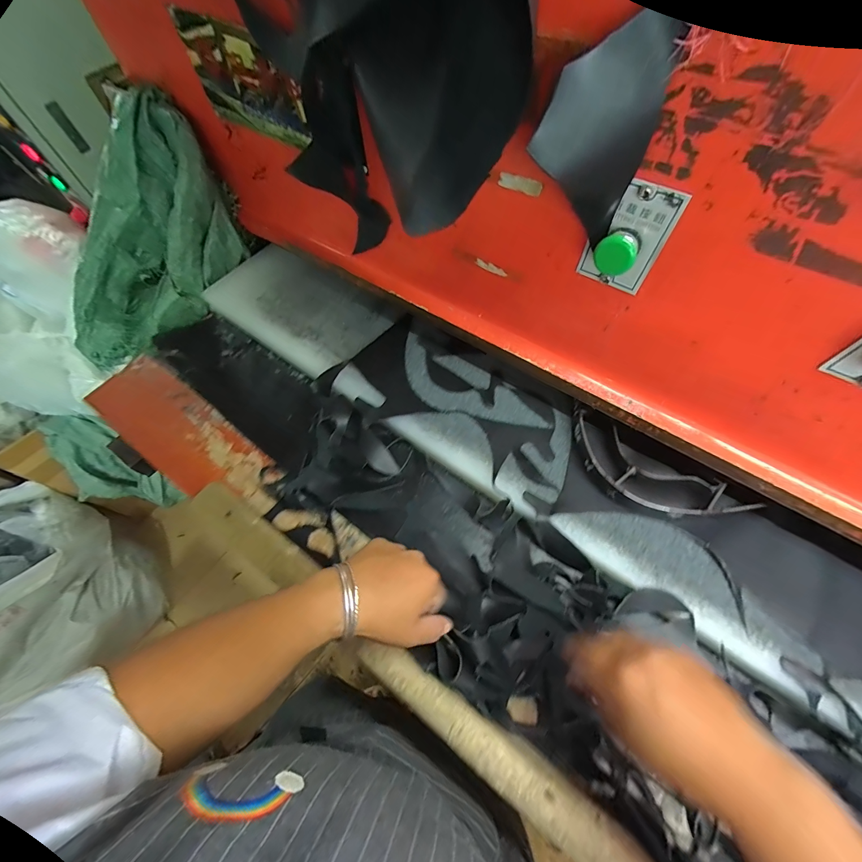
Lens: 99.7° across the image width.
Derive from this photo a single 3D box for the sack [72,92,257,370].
[{"bbox_3d":[-0.486,-0.315,0.641,0.176,0.176,0.419,29,99,15],"label":"sack"}]

